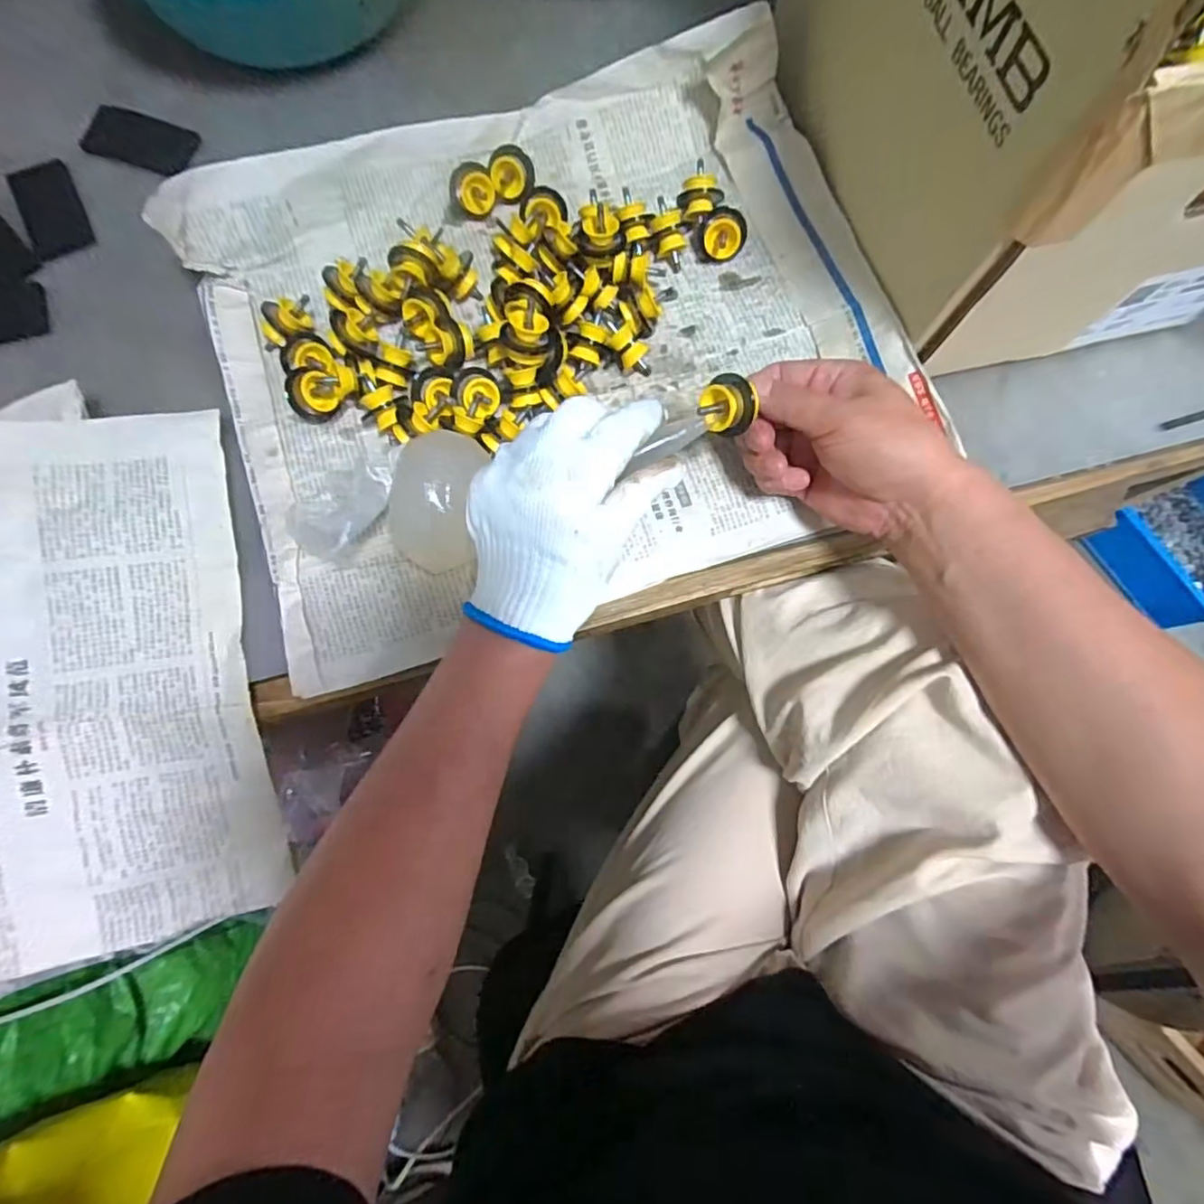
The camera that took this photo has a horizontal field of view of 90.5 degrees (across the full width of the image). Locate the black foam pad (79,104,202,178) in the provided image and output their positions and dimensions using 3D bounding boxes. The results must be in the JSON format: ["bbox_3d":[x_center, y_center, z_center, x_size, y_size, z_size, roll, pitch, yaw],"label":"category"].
[{"bbox_3d":[-0.351,-0.352,0.455,0.093,0.007,0.046,21,78,4],"label":"black foam pad"}]

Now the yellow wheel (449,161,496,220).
[{"bbox_3d":[-0.095,-0.300,0.436,0.032,0.033,0.016,-14,35,-10],"label":"yellow wheel"}]

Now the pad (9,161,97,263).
[{"bbox_3d":[-0.411,-0.295,0.447,0.040,0.009,0.082,-25,79,-6],"label":"pad"}]

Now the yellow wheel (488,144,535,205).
[{"bbox_3d":[-0.065,-0.314,0.437,0.034,0.016,0.034,-7,115,-15],"label":"yellow wheel"}]

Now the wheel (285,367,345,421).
[{"bbox_3d":[-0.190,-0.137,0.395,0.034,0.014,0.034,-45,125,14],"label":"wheel"}]

